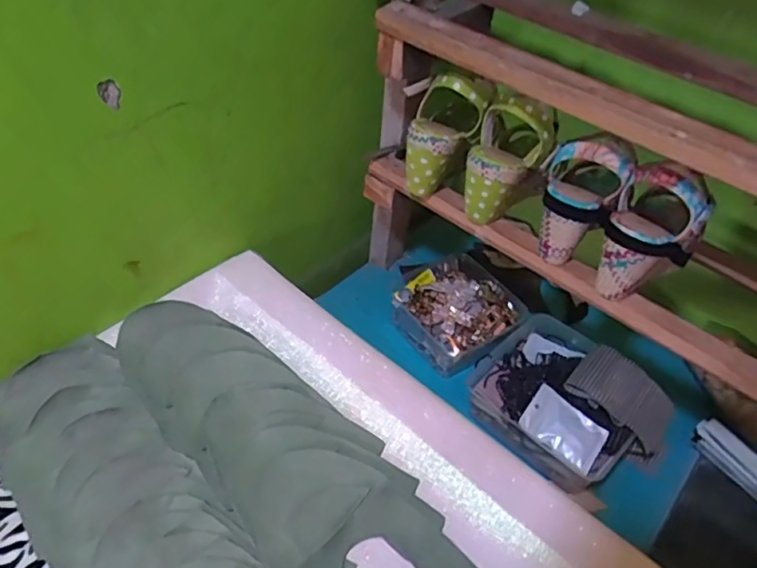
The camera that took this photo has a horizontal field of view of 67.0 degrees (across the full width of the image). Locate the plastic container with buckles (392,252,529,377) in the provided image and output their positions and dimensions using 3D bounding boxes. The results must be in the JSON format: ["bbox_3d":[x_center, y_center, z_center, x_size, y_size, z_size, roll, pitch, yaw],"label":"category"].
[{"bbox_3d":[0.115,0.038,0.854,0.161,0.072,0.164,-26,54,-29],"label":"plastic container with buckles"}]

